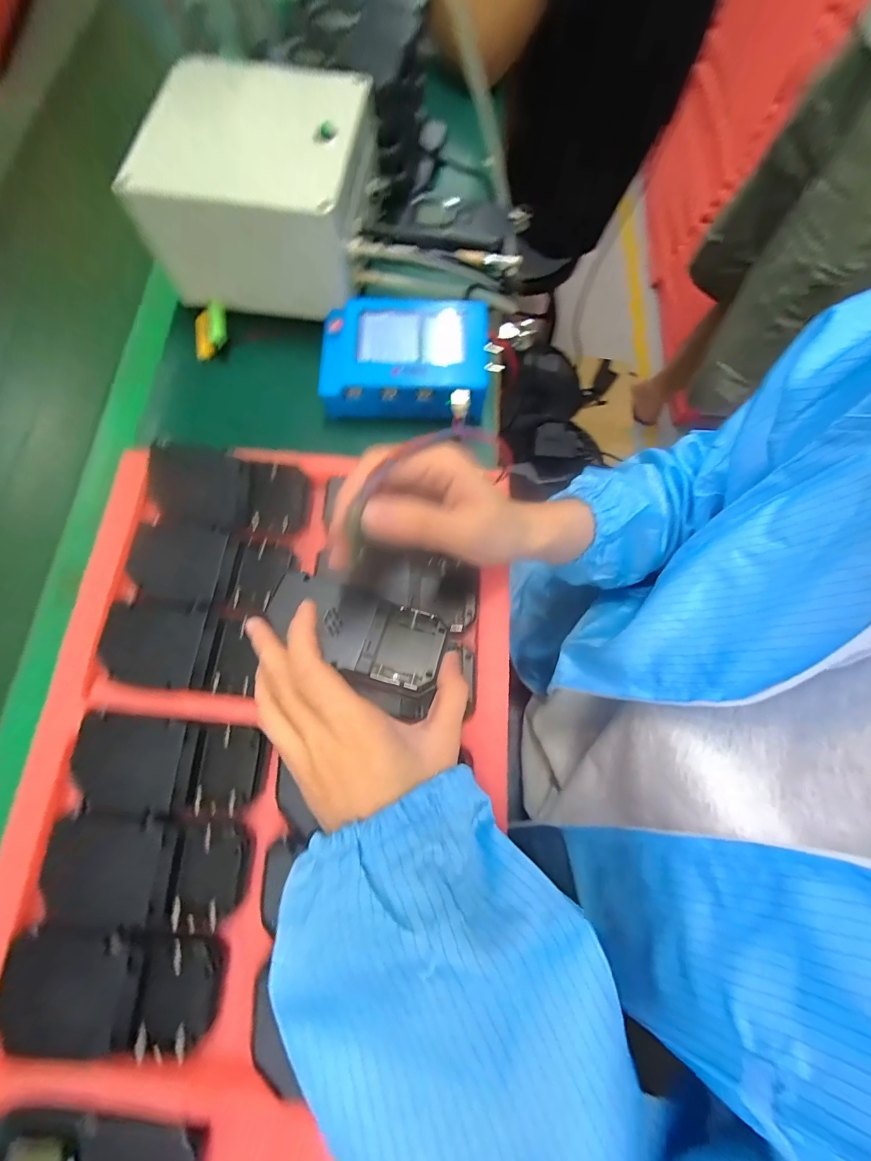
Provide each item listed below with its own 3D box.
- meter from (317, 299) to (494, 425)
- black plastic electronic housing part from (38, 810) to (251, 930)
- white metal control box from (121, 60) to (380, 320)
[{"bbox_3d":[-0.025,-0.193,0.364,0.142,0.038,0.100,3,73,-2],"label":"meter"},{"bbox_3d":[-0.175,0.172,0.251,0.118,0.014,0.056,3,73,-2],"label":"black plastic electronic housing part"},{"bbox_3d":[-0.140,-0.332,0.355,0.155,0.079,0.169,12,73,1],"label":"white metal control box"}]

